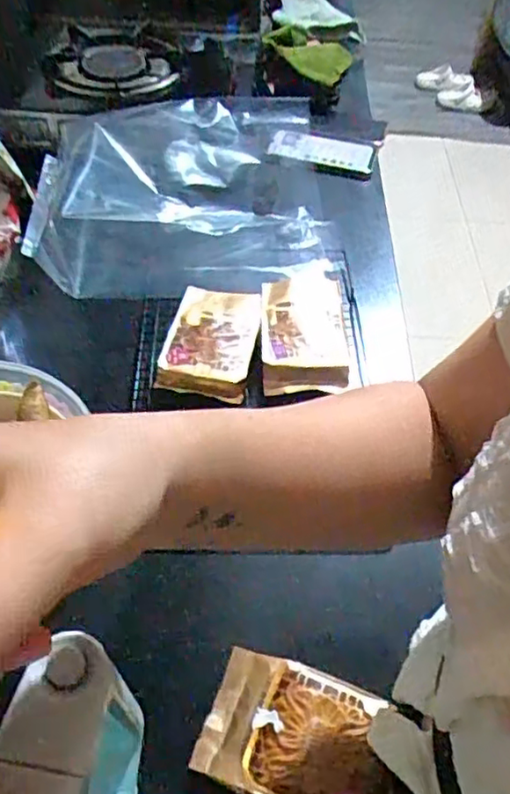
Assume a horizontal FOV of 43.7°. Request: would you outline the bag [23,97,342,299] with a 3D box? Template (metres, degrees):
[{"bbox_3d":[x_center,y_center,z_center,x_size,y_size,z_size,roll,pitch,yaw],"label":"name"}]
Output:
[{"bbox_3d":[-0.091,-0.267,0.797,0.359,0.101,0.297,-2,51,-4],"label":"bag"}]

